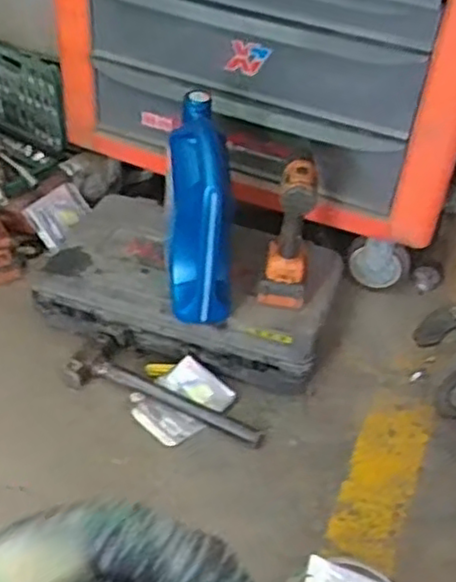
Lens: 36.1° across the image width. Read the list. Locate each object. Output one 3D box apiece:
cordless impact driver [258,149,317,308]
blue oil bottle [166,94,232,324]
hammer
[{"bbox_3d":[0.111,-0.106,1.180,0.072,0.257,0.144,10,42,5],"label":"cordless impact driver"},{"bbox_3d":[-0.053,-0.123,1.134,0.091,0.298,0.229,-6,43,-13],"label":"blue oil bottle"},{"bbox_3d":[-0.100,0.163,1.169,0.352,0.037,0.101,18,39,13],"label":"hammer"}]

